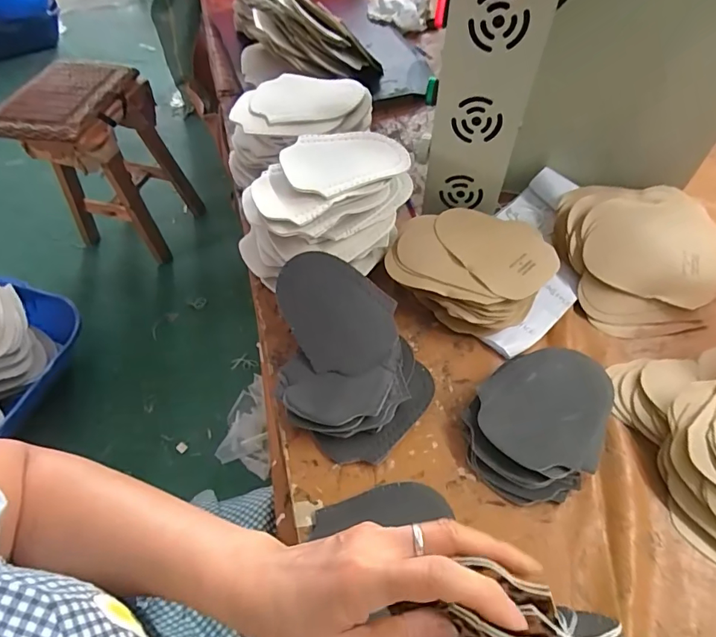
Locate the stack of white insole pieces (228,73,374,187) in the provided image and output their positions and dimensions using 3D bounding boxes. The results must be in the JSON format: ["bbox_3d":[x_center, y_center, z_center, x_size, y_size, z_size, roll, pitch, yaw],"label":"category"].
[{"bbox_3d":[-0.081,-0.240,0.602,0.176,0.095,0.122,-16,56,-10],"label":"stack of white insole pieces"}]

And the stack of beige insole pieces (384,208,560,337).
[{"bbox_3d":[0.120,-0.058,0.504,0.159,0.051,0.131,30,60,21],"label":"stack of beige insole pieces"}]

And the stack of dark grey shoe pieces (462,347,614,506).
[{"bbox_3d":[0.158,0.088,0.419,0.109,0.038,0.144,22,58,16],"label":"stack of dark grey shoe pieces"}]

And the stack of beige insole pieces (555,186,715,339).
[{"bbox_3d":[0.306,-0.073,0.510,0.153,0.074,0.170,-6,54,-4],"label":"stack of beige insole pieces"}]

